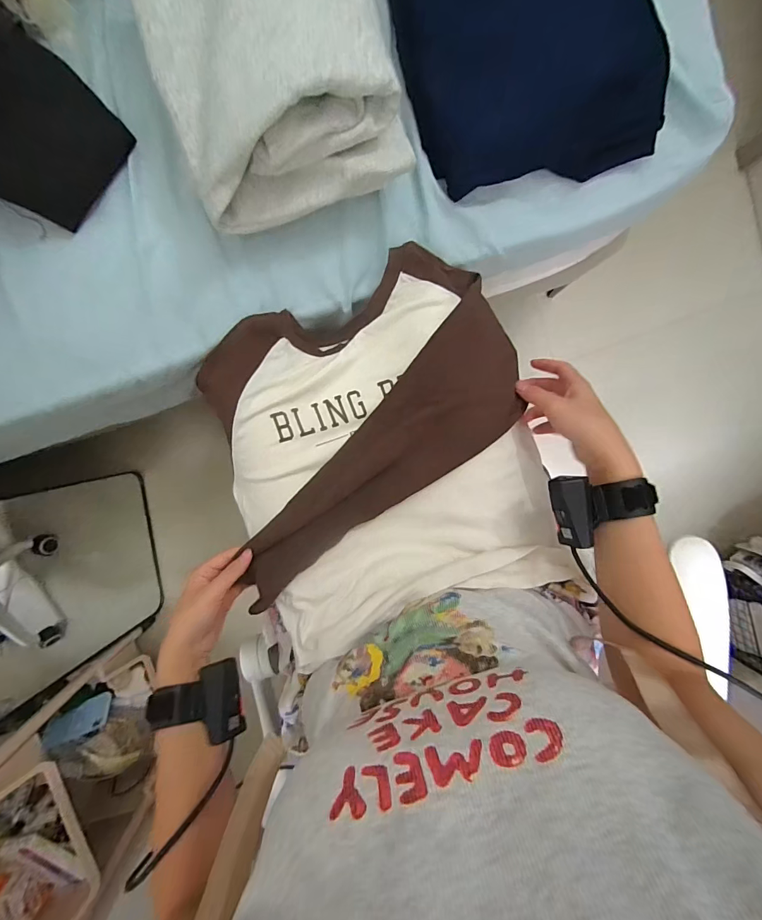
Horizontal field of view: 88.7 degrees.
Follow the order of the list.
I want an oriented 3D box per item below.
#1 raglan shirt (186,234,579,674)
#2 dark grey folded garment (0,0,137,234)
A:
[{"bbox_3d":[0.001,-0.006,0.437,0.347,0.071,0.372,-16,96,-1],"label":"raglan shirt"},{"bbox_3d":[-0.334,-0.313,0.366,0.129,0.015,0.137,-49,137,2],"label":"dark grey folded garment"}]

